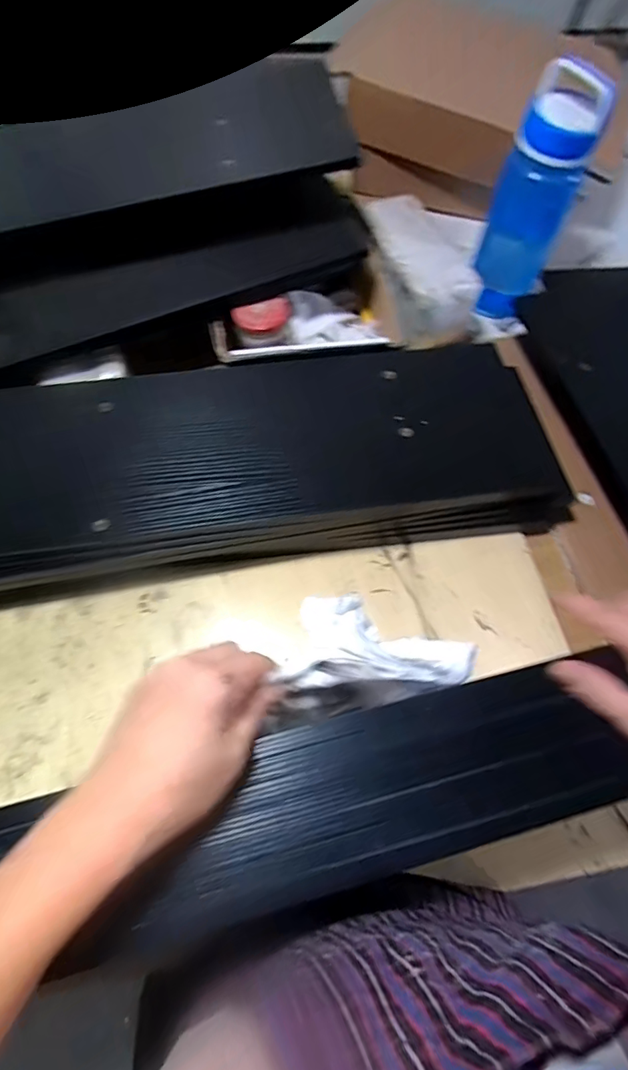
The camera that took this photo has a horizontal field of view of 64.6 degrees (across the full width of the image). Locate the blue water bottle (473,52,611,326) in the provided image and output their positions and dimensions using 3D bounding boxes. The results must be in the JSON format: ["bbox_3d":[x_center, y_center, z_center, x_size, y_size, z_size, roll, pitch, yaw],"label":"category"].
[{"bbox_3d":[0.302,-0.460,0.694,0.099,0.293,0.073,23,64,10],"label":"blue water bottle"}]

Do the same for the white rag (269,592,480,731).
[{"bbox_3d":[0.043,0.077,0.361,0.157,0.080,0.091,-14,64,-10],"label":"white rag"}]

